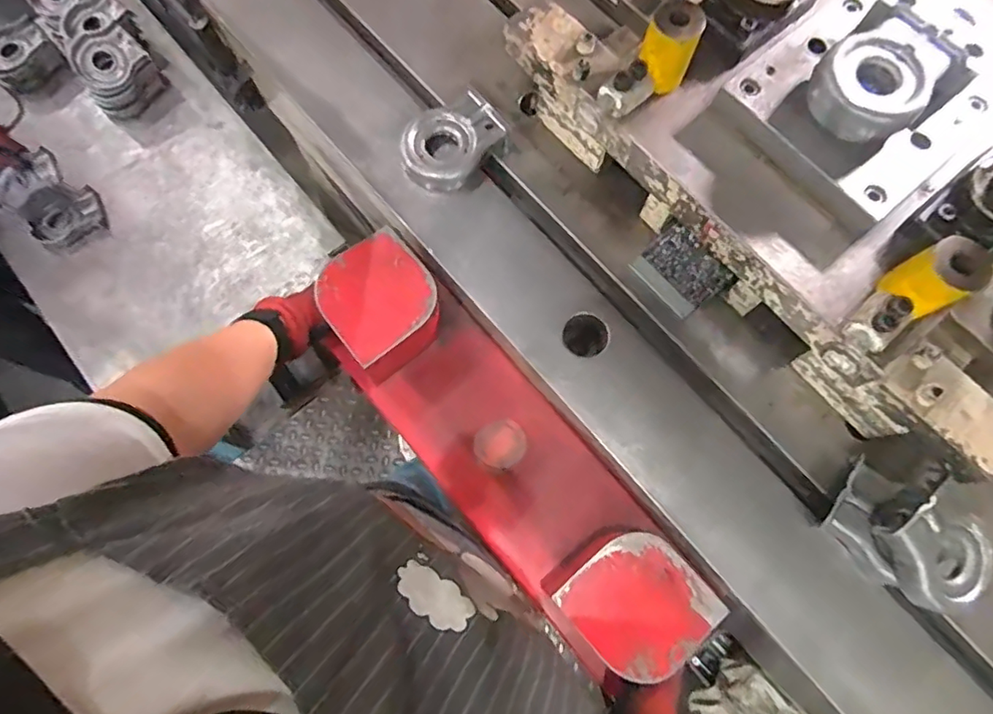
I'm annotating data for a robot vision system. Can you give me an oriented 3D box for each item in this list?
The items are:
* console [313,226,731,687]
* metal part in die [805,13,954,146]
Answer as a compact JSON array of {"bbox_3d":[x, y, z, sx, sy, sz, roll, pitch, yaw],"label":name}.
[{"bbox_3d":[0.008,0.095,0.592,0.152,0.114,0.495,-40,80,-12],"label":"console"},{"bbox_3d":[0.365,-0.267,0.531,0.115,0.042,0.098,-43,79,-12],"label":"metal part in die"}]

